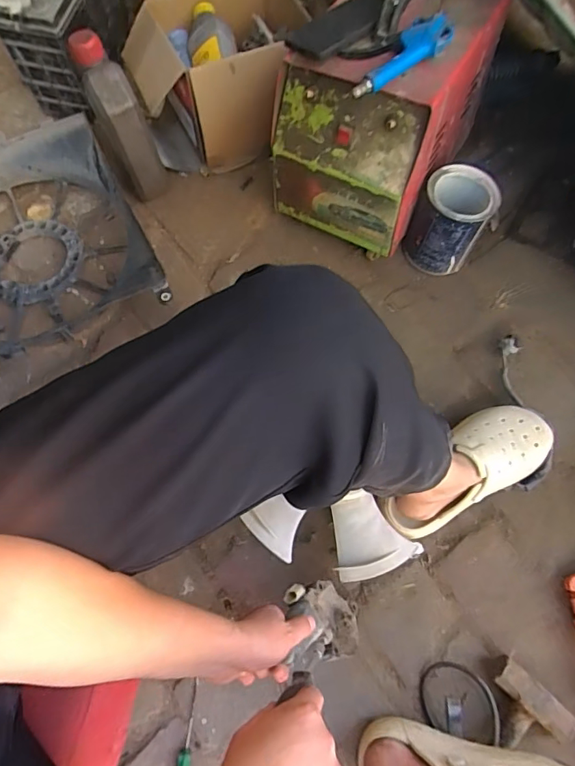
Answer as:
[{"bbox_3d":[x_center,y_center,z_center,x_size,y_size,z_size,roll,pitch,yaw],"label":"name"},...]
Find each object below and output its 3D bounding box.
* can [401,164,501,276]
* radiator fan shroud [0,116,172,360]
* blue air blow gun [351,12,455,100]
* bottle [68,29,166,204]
[{"bbox_3d":[0.251,-0.250,0.763,0.103,0.135,0.108,0,72,0],"label":"can"},{"bbox_3d":[-0.439,-0.219,0.800,0.368,0.079,0.379,-27,73,-8],"label":"radiator fan shroud"},{"bbox_3d":[0.143,-0.397,0.593,0.050,0.025,0.147,42,76,14],"label":"blue air blow gun"},{"bbox_3d":[-0.258,-0.404,0.774,0.078,0.251,0.077,-23,52,-7],"label":"bottle"}]

